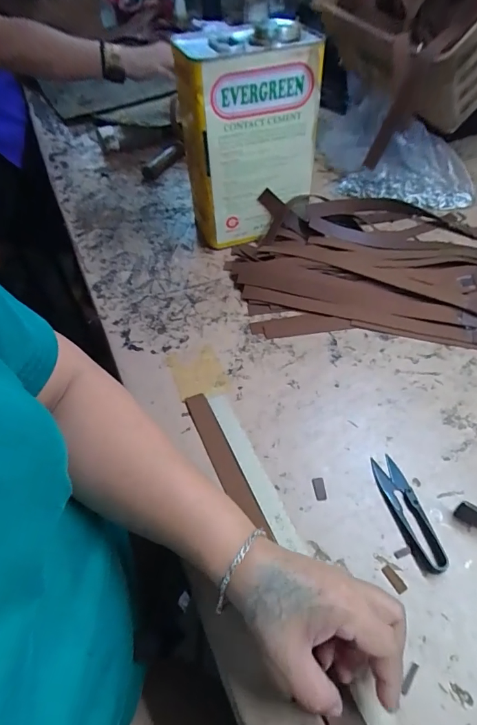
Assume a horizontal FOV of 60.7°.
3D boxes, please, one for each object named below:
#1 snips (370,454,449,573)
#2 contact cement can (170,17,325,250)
[{"bbox_3d":[0.139,0.121,0.335,0.024,0.009,0.096,-12,50,-6],"label":"snips"},{"bbox_3d":[0.010,-0.293,0.551,0.163,0.234,0.119,-16,50,-9],"label":"contact cement can"}]

